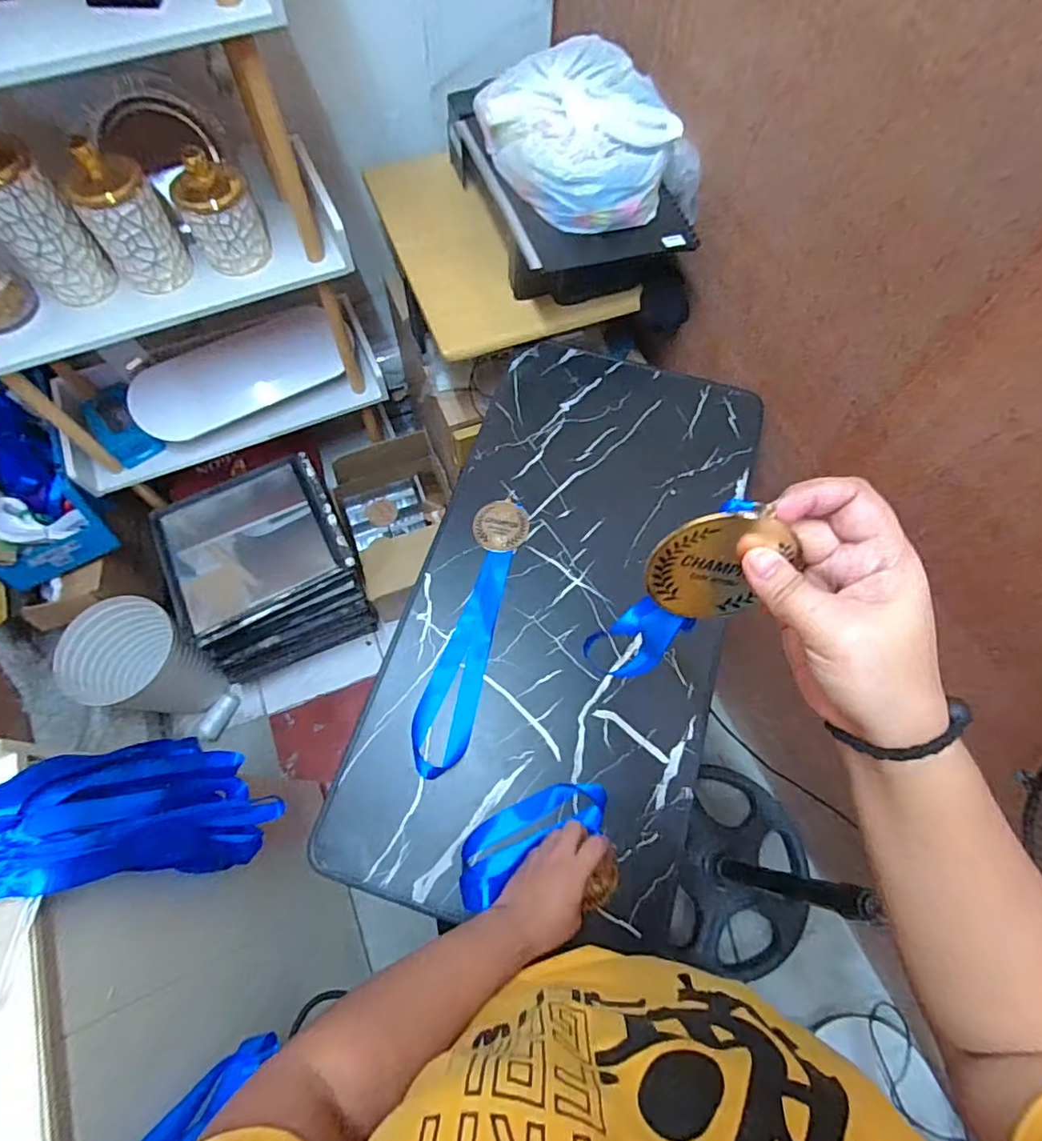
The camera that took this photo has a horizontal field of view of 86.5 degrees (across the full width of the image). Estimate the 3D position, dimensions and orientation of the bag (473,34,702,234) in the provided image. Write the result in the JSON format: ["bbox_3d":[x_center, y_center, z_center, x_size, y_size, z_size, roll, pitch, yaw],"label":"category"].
[{"bbox_3d":[0.089,-0.585,0.751,0.225,0.118,0.259,-38,73,-16],"label":"bag"}]

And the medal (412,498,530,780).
[{"bbox_3d":[-0.060,0.068,0.692,0.069,0.011,0.356,14,67,4],"label":"medal"}]

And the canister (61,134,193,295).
[{"bbox_3d":[-0.565,-0.504,0.791,0.099,0.167,0.109,-38,73,-16],"label":"canister"}]

